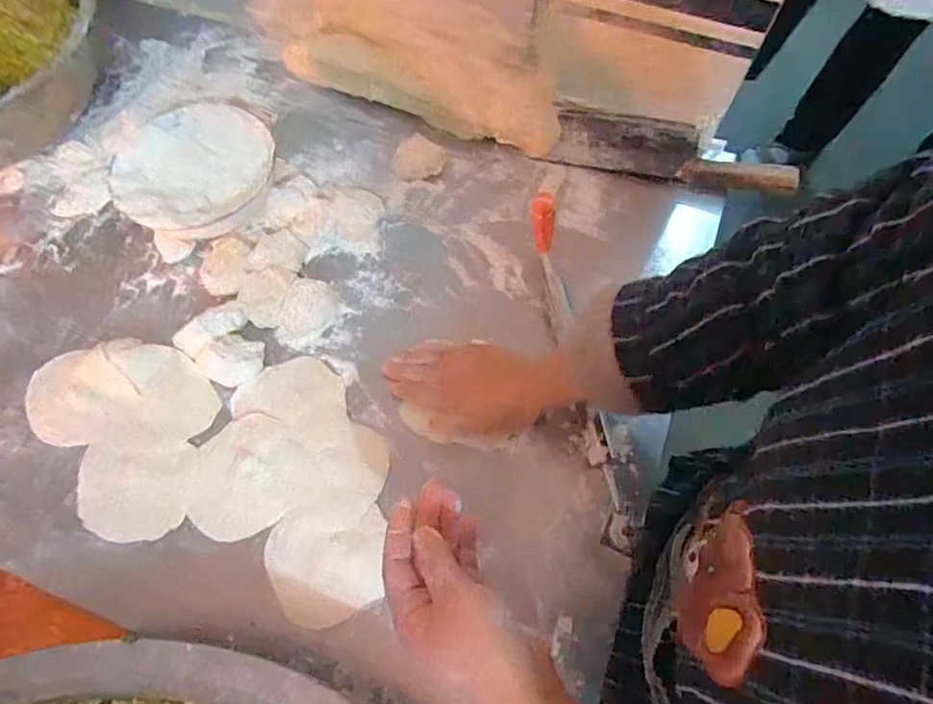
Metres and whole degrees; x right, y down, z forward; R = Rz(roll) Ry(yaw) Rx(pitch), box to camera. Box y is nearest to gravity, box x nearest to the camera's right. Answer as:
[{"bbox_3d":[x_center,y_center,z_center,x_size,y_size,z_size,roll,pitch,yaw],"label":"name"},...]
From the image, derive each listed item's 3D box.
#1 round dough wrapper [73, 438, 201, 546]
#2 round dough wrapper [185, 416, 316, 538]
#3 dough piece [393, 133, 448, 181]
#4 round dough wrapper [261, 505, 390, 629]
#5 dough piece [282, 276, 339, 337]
[{"bbox_3d":[-0.305,0.122,0.501,0.110,0.005,0.092,7,65,5],"label":"round dough wrapper"},{"bbox_3d":[-0.201,0.112,0.498,0.104,0.013,0.111,-1,65,1],"label":"round dough wrapper"},{"bbox_3d":[-0.058,-0.230,0.652,0.058,0.015,0.057,-1,65,1],"label":"dough piece"},{"bbox_3d":[-0.121,0.181,0.467,0.099,0.012,0.091,-1,65,1],"label":"round dough wrapper"},{"bbox_3d":[-0.164,-0.046,0.571,0.051,0.021,0.059,9,66,6],"label":"dough piece"}]

